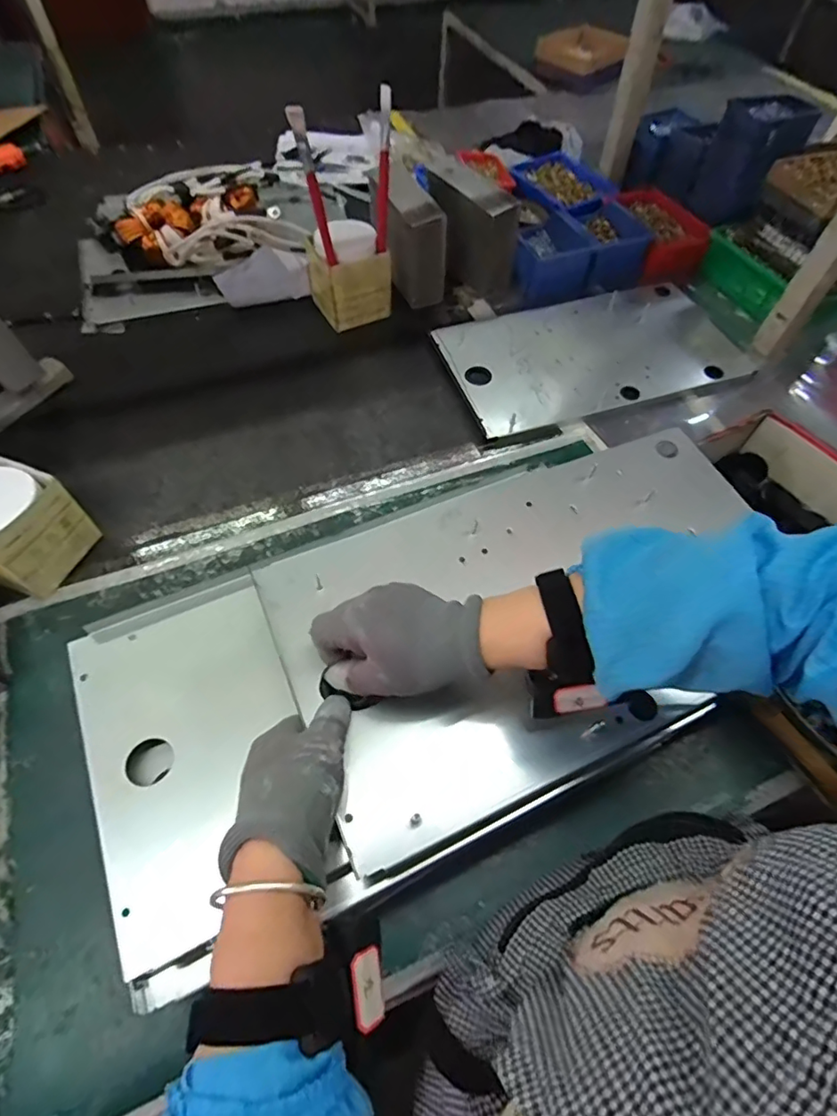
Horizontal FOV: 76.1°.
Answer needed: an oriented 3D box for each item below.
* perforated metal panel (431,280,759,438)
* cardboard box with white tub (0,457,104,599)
[{"bbox_3d":[0.284,-0.351,0.877,0.485,0.014,0.276,-14,60,-10],"label":"perforated metal panel"},{"bbox_3d":[-0.463,-0.034,0.606,0.110,0.106,0.115,20,60,10],"label":"cardboard box with white tub"}]

